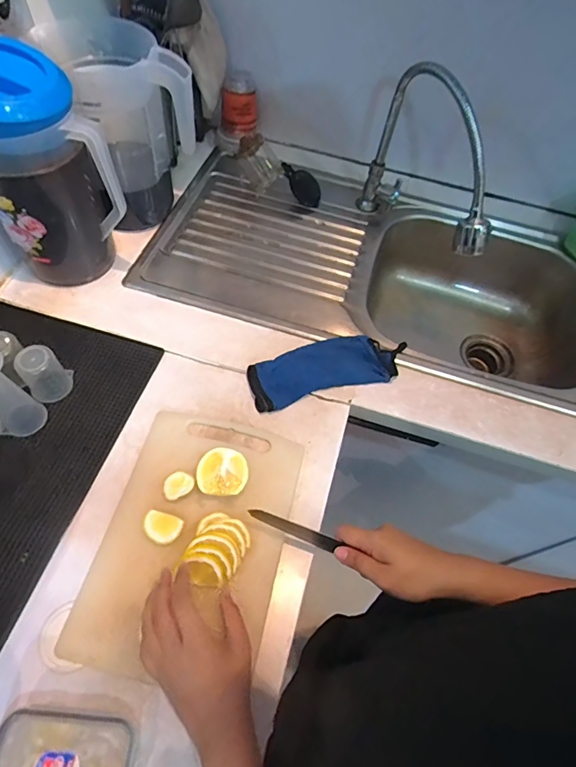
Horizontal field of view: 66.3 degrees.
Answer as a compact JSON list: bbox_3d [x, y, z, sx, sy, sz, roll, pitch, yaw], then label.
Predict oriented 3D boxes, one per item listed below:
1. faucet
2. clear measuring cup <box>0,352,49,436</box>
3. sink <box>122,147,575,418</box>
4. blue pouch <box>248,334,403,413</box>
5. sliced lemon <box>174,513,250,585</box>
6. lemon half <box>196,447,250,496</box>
[{"bbox_3d":[0.239,-0.338,0.729,0.056,0.261,0.286,-27,65,-18],"label":"faucet"},{"bbox_3d":[-0.353,0.014,0.543,0.058,0.137,0.052,-36,68,-22],"label":"clear measuring cup"},{"bbox_3d":[0.182,-0.166,0.892,0.843,0.228,0.444,15,58,3],"label":"sink"},{"bbox_3d":[0.061,-0.030,0.664,0.240,0.027,0.095,-14,61,-12],"label":"blue pouch"},{"bbox_3d":[-0.081,0.189,0.511,0.063,0.025,0.077,14,59,5],"label":"sliced lemon"},{"bbox_3d":[-0.083,0.117,0.563,0.063,0.038,0.058,3,58,-4],"label":"lemon half"}]

